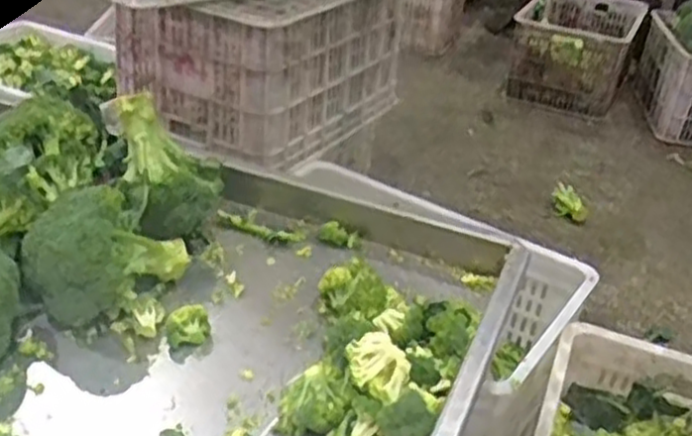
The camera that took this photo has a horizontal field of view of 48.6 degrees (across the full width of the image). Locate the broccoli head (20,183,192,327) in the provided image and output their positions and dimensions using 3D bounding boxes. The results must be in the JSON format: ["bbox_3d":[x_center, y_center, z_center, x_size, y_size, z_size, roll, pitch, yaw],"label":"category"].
[{"bbox_3d":[-0.226,0.031,0.753,0.148,0.117,0.100,-18,38,-36],"label":"broccoli head"}]

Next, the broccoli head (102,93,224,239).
[{"bbox_3d":[-0.196,-0.058,0.850,0.112,0.115,0.123,-13,35,-30],"label":"broccoli head"}]

